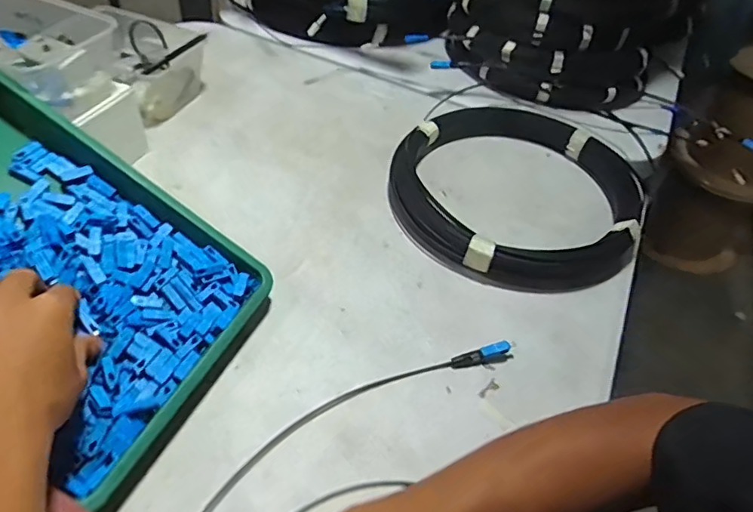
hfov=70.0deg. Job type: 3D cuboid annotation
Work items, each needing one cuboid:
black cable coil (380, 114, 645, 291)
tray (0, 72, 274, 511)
[{"bbox_3d":[0.162,-0.078,0.627,0.281,0.042,0.272,3,48,-3],"label":"black cable coil"},{"bbox_3d":[-0.266,0.003,0.416,0.326,0.042,0.221,36,51,-3],"label":"tray"}]

